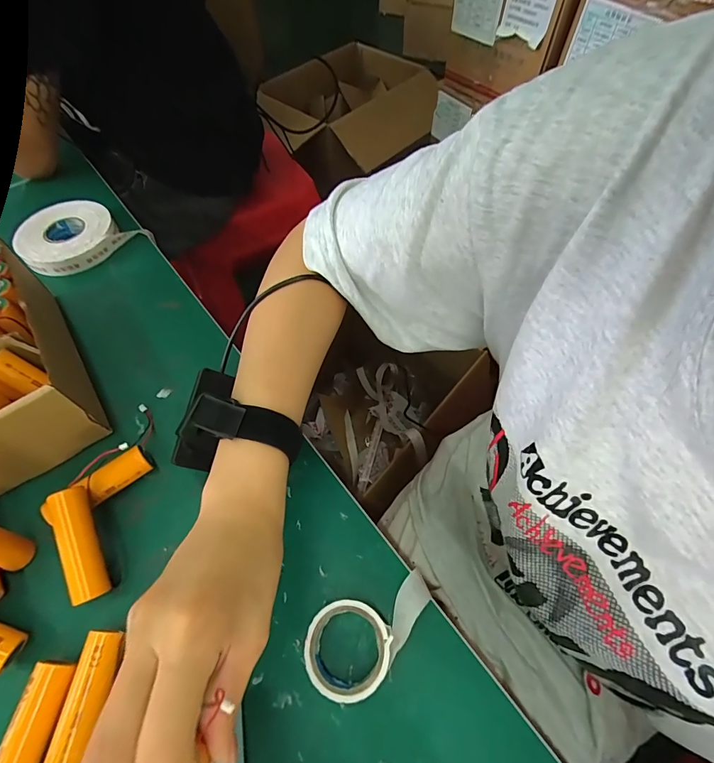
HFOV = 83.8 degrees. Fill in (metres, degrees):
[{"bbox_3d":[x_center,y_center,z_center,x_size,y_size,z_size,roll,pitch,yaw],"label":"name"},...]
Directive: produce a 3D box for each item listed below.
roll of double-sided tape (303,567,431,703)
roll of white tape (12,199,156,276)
[{"bbox_3d":[0.011,0.155,0.244,0.084,0.022,0.047,-20,60,-10],"label":"roll of double-sided tape"},{"bbox_3d":[-0.311,-0.162,0.440,0.095,0.025,0.112,34,65,20],"label":"roll of white tape"}]

